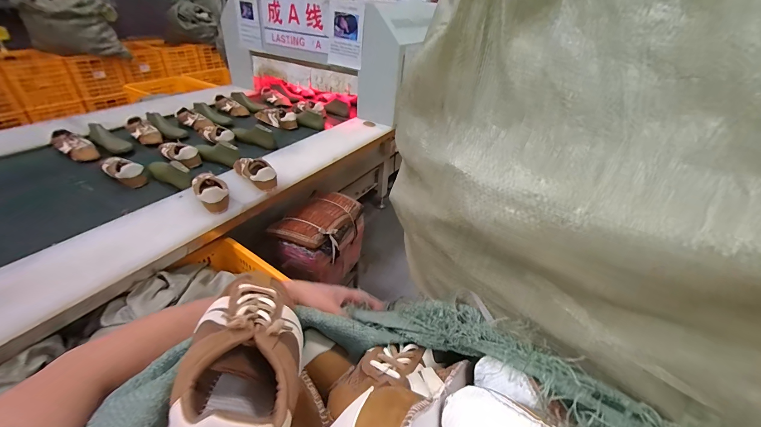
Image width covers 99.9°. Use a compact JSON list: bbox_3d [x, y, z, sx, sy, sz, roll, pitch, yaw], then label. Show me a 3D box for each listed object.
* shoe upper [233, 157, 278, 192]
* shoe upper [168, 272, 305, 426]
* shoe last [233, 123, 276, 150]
[{"bbox_3d":[-0.440,-0.148,1.122,0.163,0.080,0.080,31,43,32],"label":"shoe upper"},{"bbox_3d":[-0.111,0.117,0.274,0.079,0.071,0.200,-4,36,-12],"label":"shoe upper"},{"bbox_3d":[-0.576,-0.359,1.470,0.191,0.085,0.084,10,33,-19],"label":"shoe last"}]

